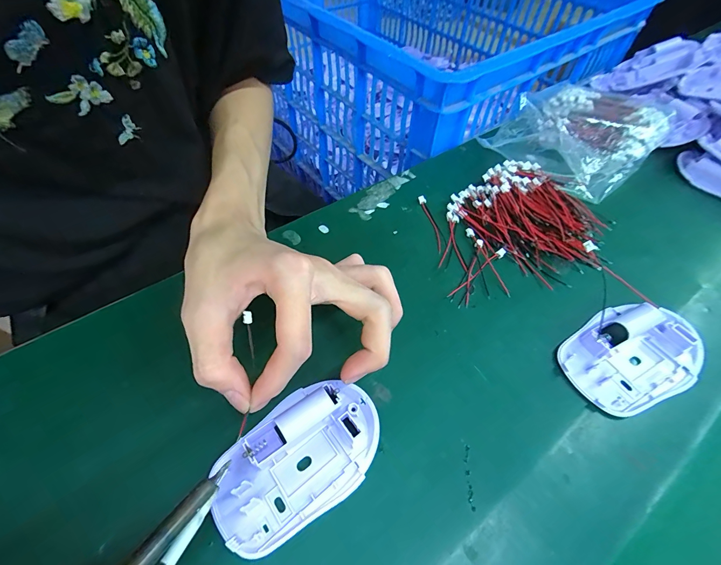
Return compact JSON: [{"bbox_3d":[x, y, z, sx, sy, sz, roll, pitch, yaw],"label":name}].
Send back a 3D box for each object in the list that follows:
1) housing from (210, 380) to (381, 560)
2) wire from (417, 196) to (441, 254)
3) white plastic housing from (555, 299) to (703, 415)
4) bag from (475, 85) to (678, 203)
[{"bbox_3d":[-0.035,0.094,0.185,0.095,0.016,0.061,-29,58,-18],"label":"housing"},{"bbox_3d":[0.064,-0.054,0.301,0.007,0.005,0.070,-9,54,-4],"label":"wire"},{"bbox_3d":[0.178,0.047,0.219,0.087,0.015,0.060,-27,57,-16],"label":"white plastic housing"},{"bbox_3d":[0.234,-0.160,0.355,0.174,0.040,0.136,-27,57,-16],"label":"bag"}]

